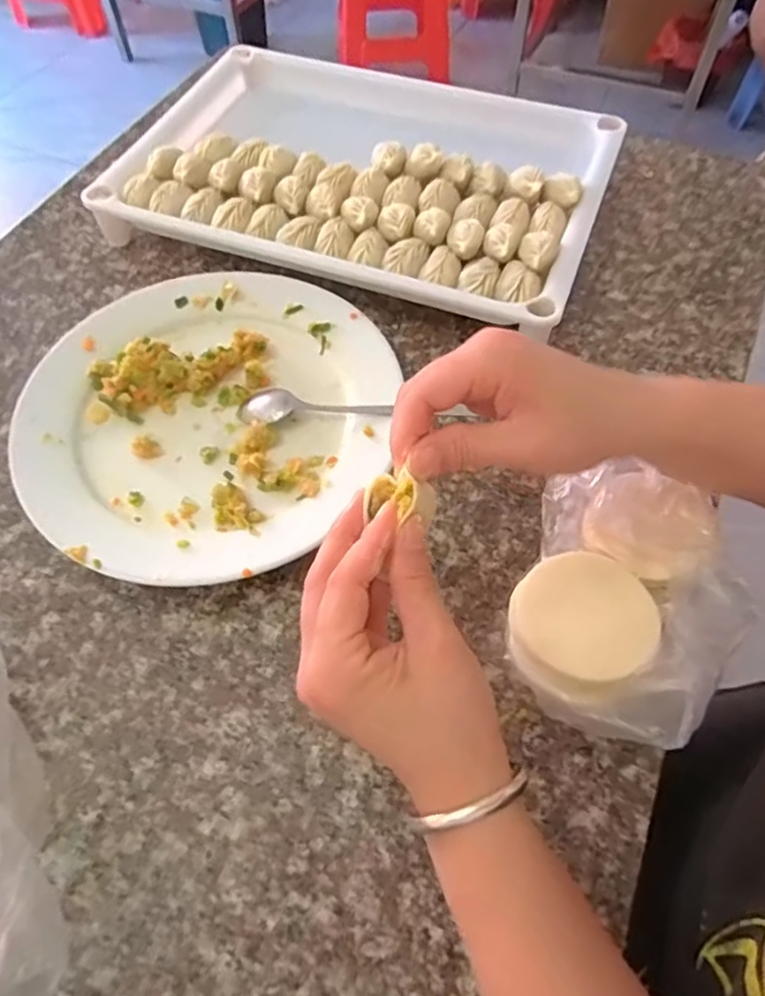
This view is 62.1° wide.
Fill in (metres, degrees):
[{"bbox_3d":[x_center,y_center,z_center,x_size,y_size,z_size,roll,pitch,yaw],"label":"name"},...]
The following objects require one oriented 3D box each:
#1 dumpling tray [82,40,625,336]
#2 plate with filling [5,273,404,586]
[{"bbox_3d":[-0.022,-0.272,0.536,0.395,0.052,0.264,19,61,12],"label":"dumpling tray"},{"bbox_3d":[-0.113,-0.056,0.416,0.231,0.022,0.234,0,59,0],"label":"plate with filling"}]

